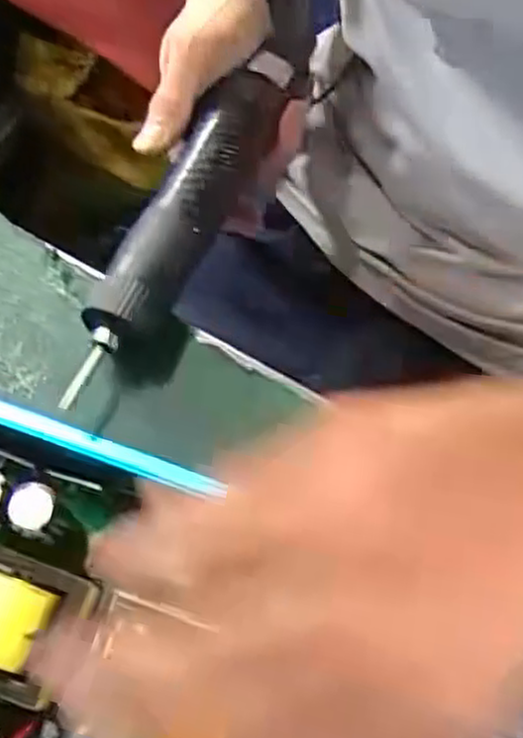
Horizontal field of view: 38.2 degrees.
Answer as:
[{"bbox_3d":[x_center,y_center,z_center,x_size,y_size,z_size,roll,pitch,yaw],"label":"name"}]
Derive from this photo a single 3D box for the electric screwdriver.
[{"bbox_3d":[-0.037,-0.073,0.356,0.035,0.026,0.202,23,64,8],"label":"electric screwdriver"}]

